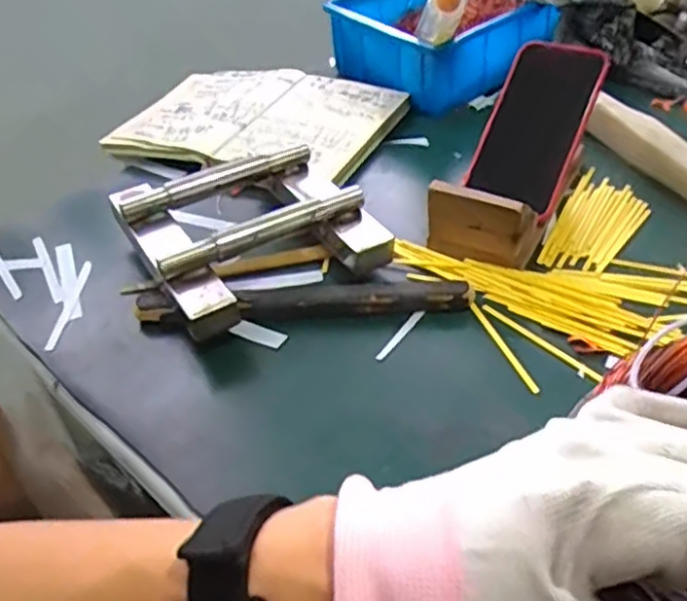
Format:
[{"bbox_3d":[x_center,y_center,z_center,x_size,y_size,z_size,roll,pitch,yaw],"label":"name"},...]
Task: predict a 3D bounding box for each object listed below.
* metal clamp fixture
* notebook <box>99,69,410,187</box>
[{"bbox_3d":[-0.074,-0.062,0.603,0.188,0.059,0.176,-23,44,-19],"label":"metal clamp fixture"},{"bbox_3d":[-0.098,-0.208,0.808,0.299,0.027,0.215,10,45,19],"label":"notebook"}]

